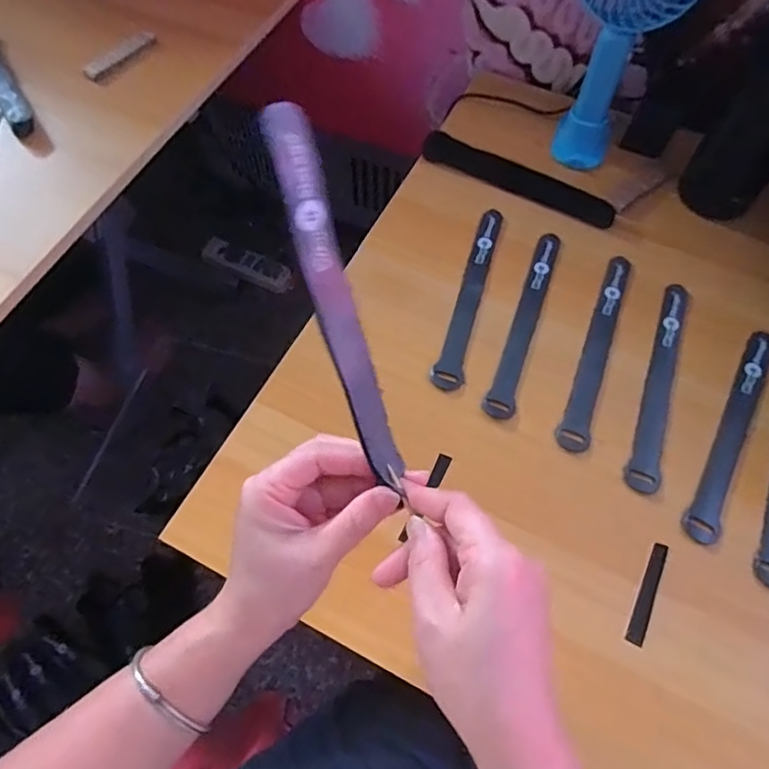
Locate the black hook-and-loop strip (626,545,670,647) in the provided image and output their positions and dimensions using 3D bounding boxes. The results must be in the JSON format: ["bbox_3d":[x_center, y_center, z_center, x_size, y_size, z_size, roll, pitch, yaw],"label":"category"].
[{"bbox_3d":[0.177,0.138,0.372,0.011,0.004,0.068,25,62,11],"label":"black hook-and-loop strip"}]

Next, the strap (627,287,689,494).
[{"bbox_3d":[0.224,-0.005,0.452,0.022,0.004,0.199,21,62,9],"label":"strap"}]

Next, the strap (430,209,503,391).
[{"bbox_3d":[0.078,-0.081,0.492,0.024,0.004,0.200,17,61,7],"label":"strap"}]

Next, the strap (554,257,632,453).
[{"bbox_3d":[0.180,-0.034,0.466,0.024,0.004,0.201,22,62,9],"label":"strap"}]

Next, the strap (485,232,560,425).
[{"bbox_3d":[0.122,-0.057,0.479,0.022,0.004,0.199,20,61,8],"label":"strap"}]

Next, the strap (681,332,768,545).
[{"bbox_3d":[0.270,0.034,0.431,0.021,0.004,0.198,30,63,13],"label":"strap"}]

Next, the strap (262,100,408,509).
[{"bbox_3d":[-0.020,-0.031,0.263,0.021,0.182,0.011,-23,26,-15],"label":"strap"}]

